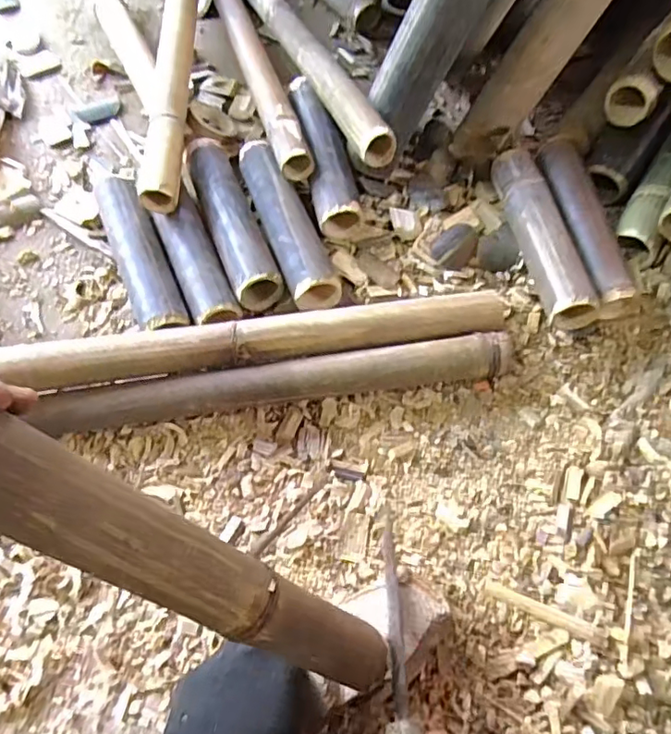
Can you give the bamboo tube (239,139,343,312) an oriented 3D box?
[{"bbox_3d":[-0.064,-0.191,0.710,0.063,0.046,0.266,-19,66,-9],"label":"bamboo tube"}]

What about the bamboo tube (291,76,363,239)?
[{"bbox_3d":[-0.017,-0.296,0.775,0.055,0.060,0.261,-10,65,-5],"label":"bamboo tube"}]

